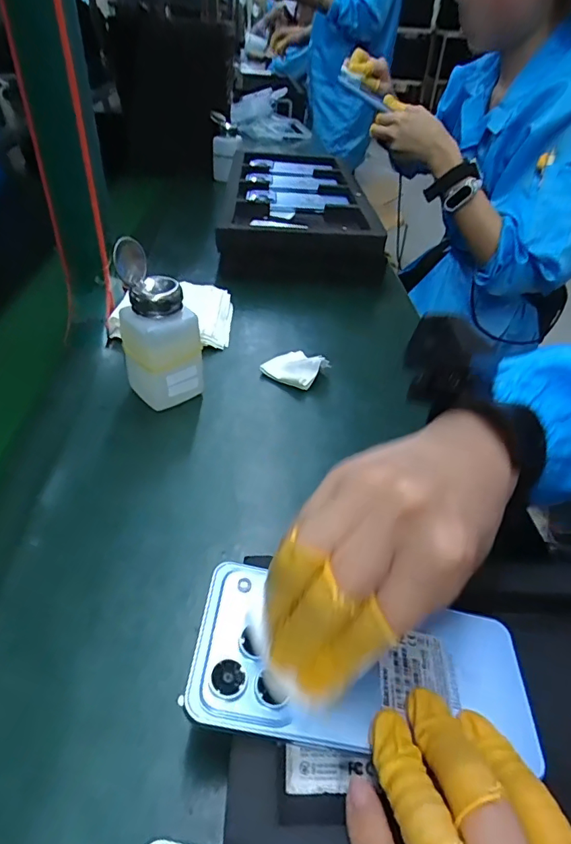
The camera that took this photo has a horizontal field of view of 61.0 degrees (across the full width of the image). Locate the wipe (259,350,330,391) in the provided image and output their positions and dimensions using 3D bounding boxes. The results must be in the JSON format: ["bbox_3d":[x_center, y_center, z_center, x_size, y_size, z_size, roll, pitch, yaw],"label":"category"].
[{"bbox_3d":[0.010,-0.054,0.471,0.055,0.029,0.045,28,45,26],"label":"wipe"}]

